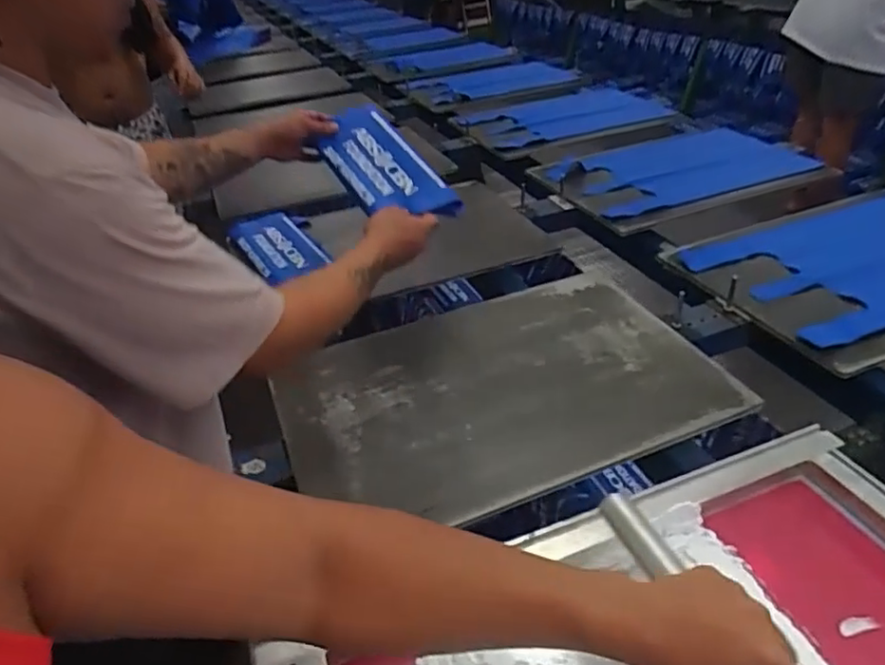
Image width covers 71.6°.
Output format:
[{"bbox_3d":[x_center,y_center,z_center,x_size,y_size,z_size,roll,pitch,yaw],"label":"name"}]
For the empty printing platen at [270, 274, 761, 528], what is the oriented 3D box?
[{"bbox_3d":[0.078,0.071,0.875,0.582,0.027,0.383,-17,37,-16],"label":"empty printing platen"}]

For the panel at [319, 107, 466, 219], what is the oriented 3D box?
[{"bbox_3d":[-0.103,-0.276,1.027,0.130,0.046,0.280,-35,62,-3],"label":"panel"}]

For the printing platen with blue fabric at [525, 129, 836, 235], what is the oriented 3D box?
[{"bbox_3d":[0.557,-0.391,1.467,0.581,0.024,0.381,-18,37,-18],"label":"printing platen with blue fabric"}]

